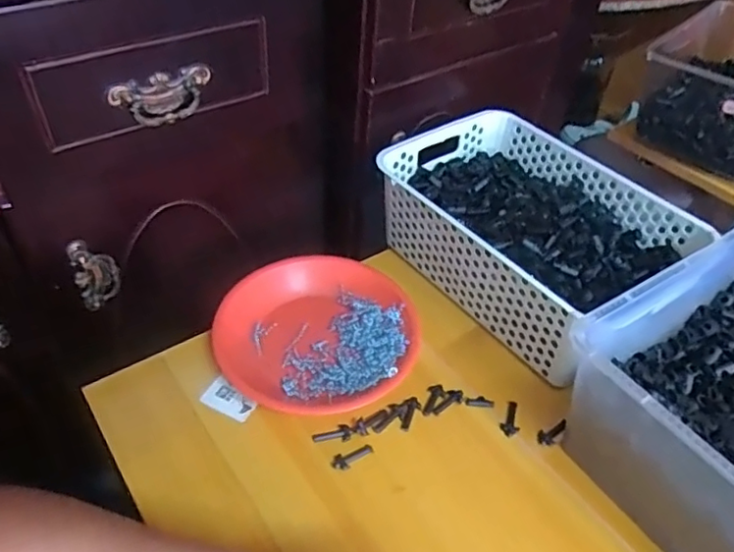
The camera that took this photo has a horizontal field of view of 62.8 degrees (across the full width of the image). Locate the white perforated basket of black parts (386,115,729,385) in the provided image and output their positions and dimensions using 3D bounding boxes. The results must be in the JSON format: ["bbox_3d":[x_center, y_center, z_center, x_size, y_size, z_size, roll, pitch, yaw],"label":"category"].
[{"bbox_3d":[0.169,-0.048,0.647,0.206,0.101,0.289,-27,53,-29],"label":"white perforated basket of black parts"}]

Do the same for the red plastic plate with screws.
[{"bbox_3d":[-0.048,0.054,0.588,0.182,0.026,0.182,3,44,-3],"label":"red plastic plate with screws"}]

